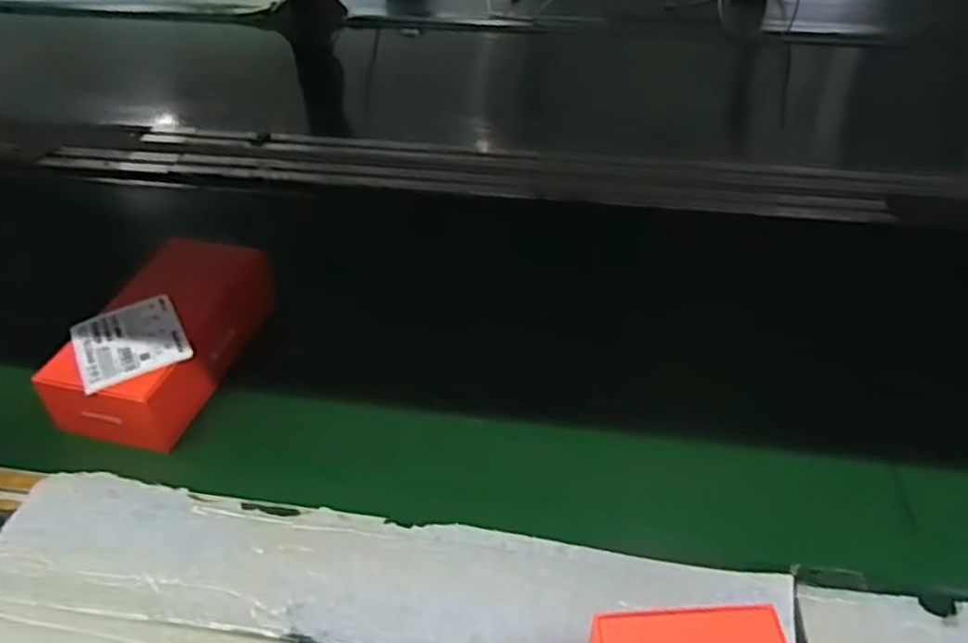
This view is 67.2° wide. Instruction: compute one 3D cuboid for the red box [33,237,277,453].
[{"bbox_3d":[-0.248,0.009,0.574,0.099,0.058,0.180,8,42,11],"label":"red box"}]

